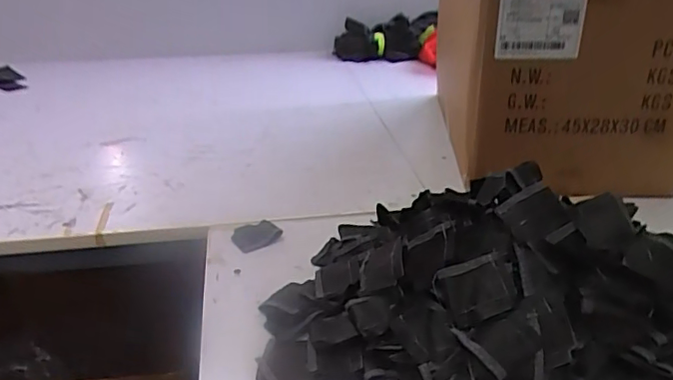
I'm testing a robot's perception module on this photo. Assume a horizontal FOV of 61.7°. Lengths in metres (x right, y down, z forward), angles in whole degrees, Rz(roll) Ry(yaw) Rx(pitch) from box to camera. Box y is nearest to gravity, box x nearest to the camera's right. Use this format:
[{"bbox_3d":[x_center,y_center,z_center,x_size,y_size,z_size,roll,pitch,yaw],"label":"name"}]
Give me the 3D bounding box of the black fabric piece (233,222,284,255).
[{"bbox_3d":[-0.099,0.054,0.684,0.053,0.009,0.050,-17,31,-29],"label":"black fabric piece"}]

